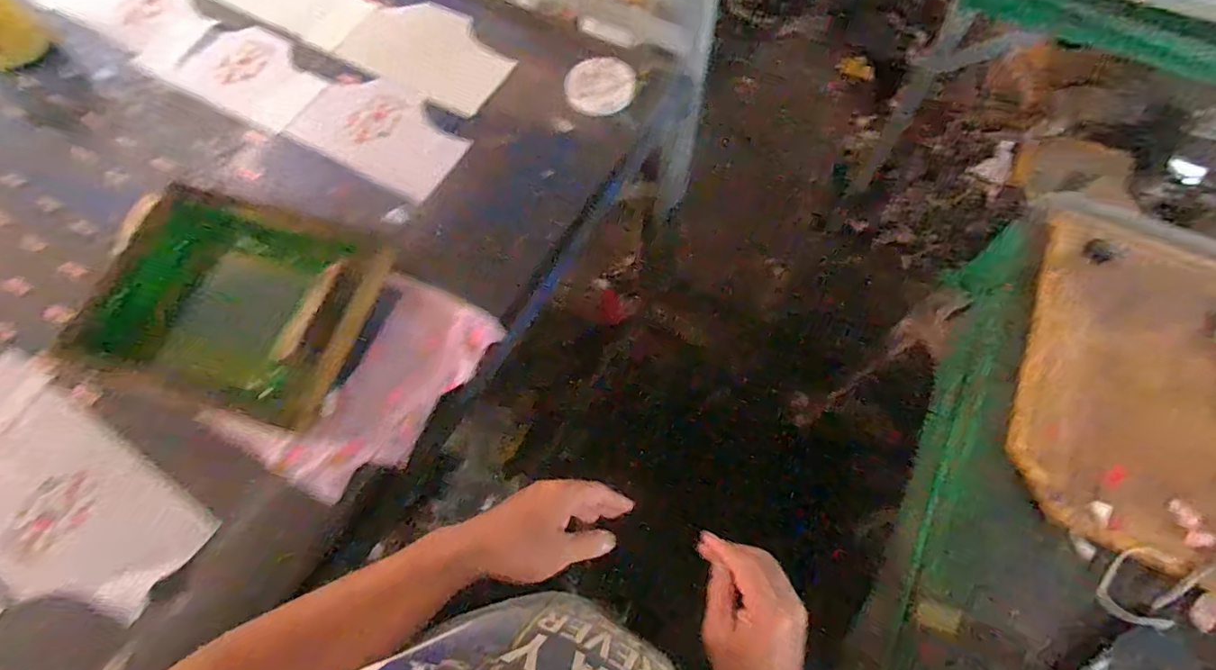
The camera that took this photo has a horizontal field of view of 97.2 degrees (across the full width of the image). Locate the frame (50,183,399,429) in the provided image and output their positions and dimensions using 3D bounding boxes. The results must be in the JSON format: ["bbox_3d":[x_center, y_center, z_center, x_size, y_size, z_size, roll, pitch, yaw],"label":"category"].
[{"bbox_3d":[-0.449,-0.052,0.649,0.323,0.065,0.261,13,69,10],"label":"frame"}]

